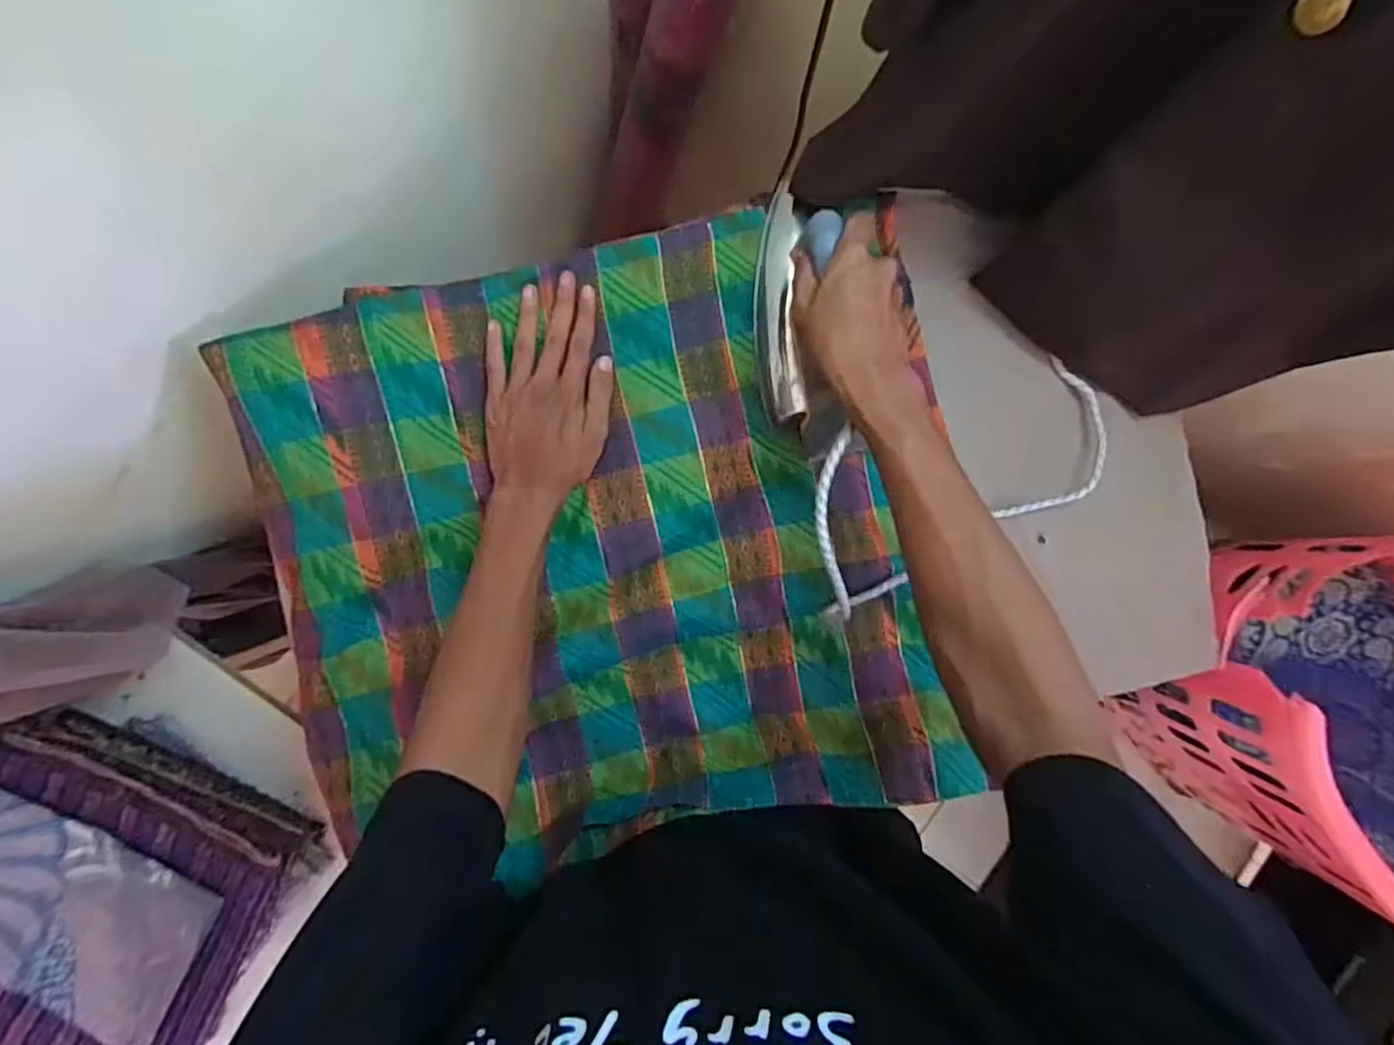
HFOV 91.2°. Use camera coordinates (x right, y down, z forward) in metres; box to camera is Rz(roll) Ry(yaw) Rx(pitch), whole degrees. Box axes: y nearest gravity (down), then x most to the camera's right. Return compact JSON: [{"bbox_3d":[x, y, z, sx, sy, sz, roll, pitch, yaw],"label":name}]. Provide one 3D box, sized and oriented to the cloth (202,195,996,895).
[{"bbox_3d":[-0.064,0.014,0.546,0.533,0.067,0.477,-8,91,-4],"label":"cloth"}]

